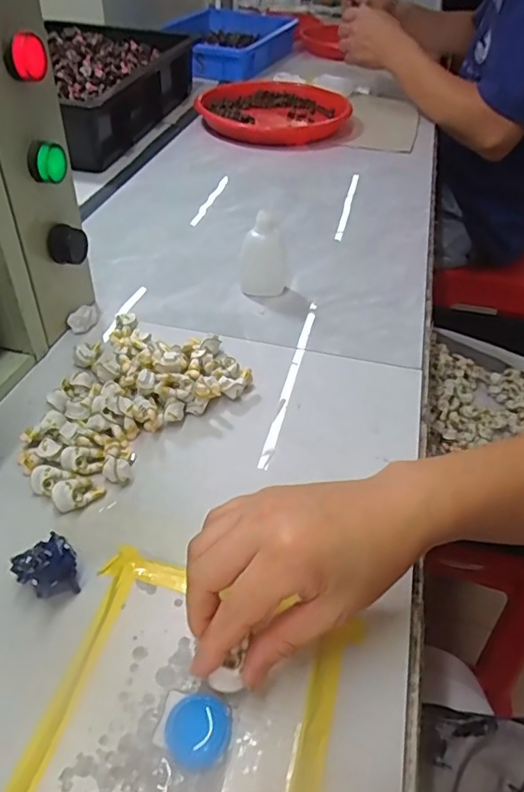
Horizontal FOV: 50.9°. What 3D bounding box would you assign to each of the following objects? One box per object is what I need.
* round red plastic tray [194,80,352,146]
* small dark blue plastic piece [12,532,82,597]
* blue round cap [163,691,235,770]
[{"bbox_3d":[0.020,-0.474,0.913,0.217,0.032,0.236,23,47,19],"label":"round red plastic tray"},{"bbox_3d":[-0.118,0.098,0.306,0.031,0.028,0.033,2,43,-2],"label":"small dark blue plastic piece"},{"bbox_3d":[-0.030,0.157,0.258,0.030,0.006,0.029,2,43,-2],"label":"blue round cap"}]

